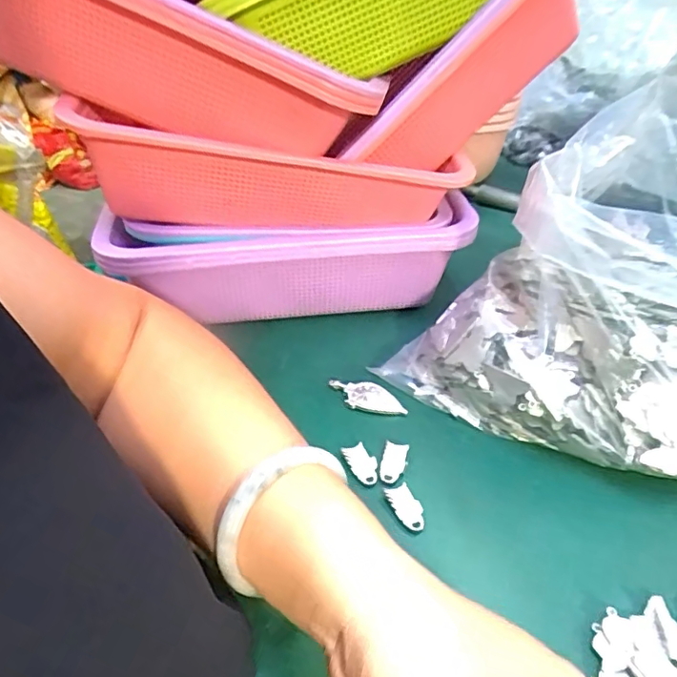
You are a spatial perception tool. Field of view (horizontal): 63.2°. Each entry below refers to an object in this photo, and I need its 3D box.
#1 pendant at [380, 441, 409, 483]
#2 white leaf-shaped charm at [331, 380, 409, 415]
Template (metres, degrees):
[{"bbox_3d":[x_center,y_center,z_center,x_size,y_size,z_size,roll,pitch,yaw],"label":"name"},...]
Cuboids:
[{"bbox_3d":[0.035,0.080,0.351,0.015,0.004,0.030,12,46,9],"label":"pendant"},{"bbox_3d":[0.021,0.042,0.401,0.059,0.004,0.026,16,48,15],"label":"white leaf-shaped charm"}]

